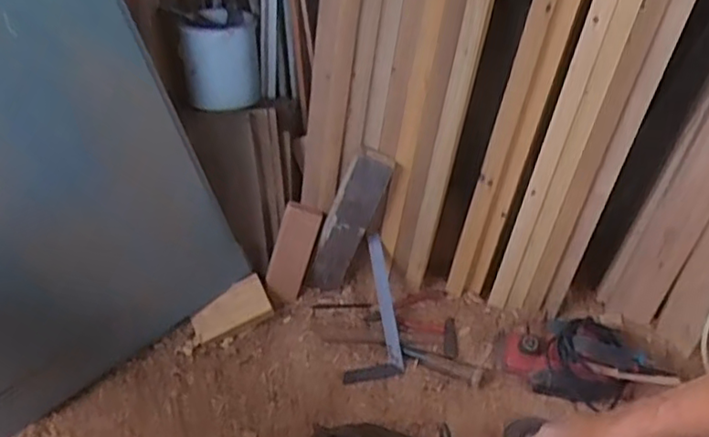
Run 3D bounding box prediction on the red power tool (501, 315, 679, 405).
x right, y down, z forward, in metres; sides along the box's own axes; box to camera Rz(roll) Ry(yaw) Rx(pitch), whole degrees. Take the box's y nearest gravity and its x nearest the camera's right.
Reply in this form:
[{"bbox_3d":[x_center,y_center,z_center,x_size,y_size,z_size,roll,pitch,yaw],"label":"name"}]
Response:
[{"bbox_3d":[0.478,0.286,1.344,0.323,0.128,0.159,11,55,7],"label":"red power tool"}]

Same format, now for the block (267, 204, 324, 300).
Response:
[{"bbox_3d":[-0.138,0.077,1.420,0.085,0.228,0.036,22,20,14],"label":"block"}]

